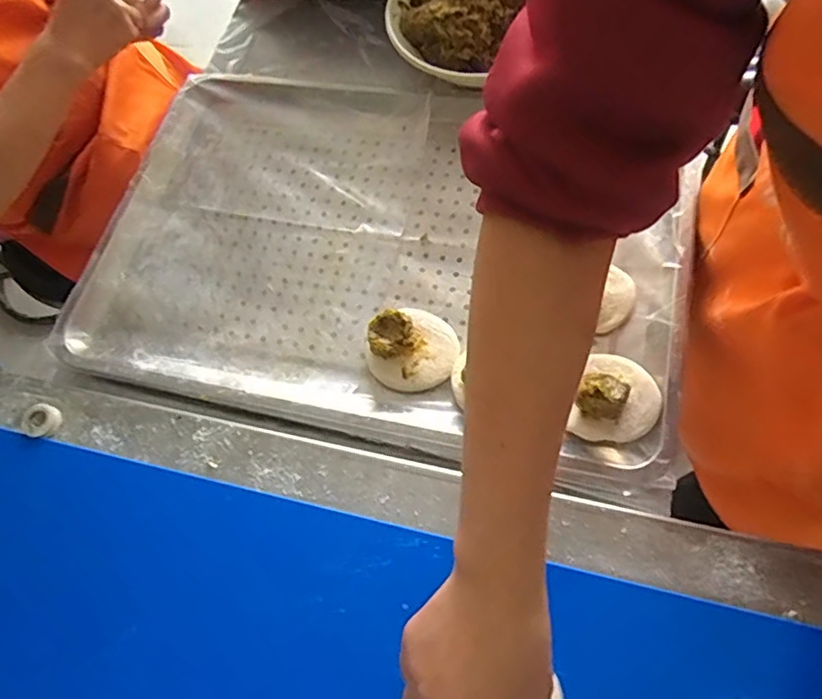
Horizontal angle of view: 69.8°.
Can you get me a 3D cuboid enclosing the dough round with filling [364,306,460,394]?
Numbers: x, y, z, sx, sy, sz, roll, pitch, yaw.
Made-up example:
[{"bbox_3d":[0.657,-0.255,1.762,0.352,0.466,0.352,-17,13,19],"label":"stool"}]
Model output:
[{"bbox_3d":[0.002,-0.004,0.543,0.080,0.034,0.080,-3,66,7],"label":"dough round with filling"}]

